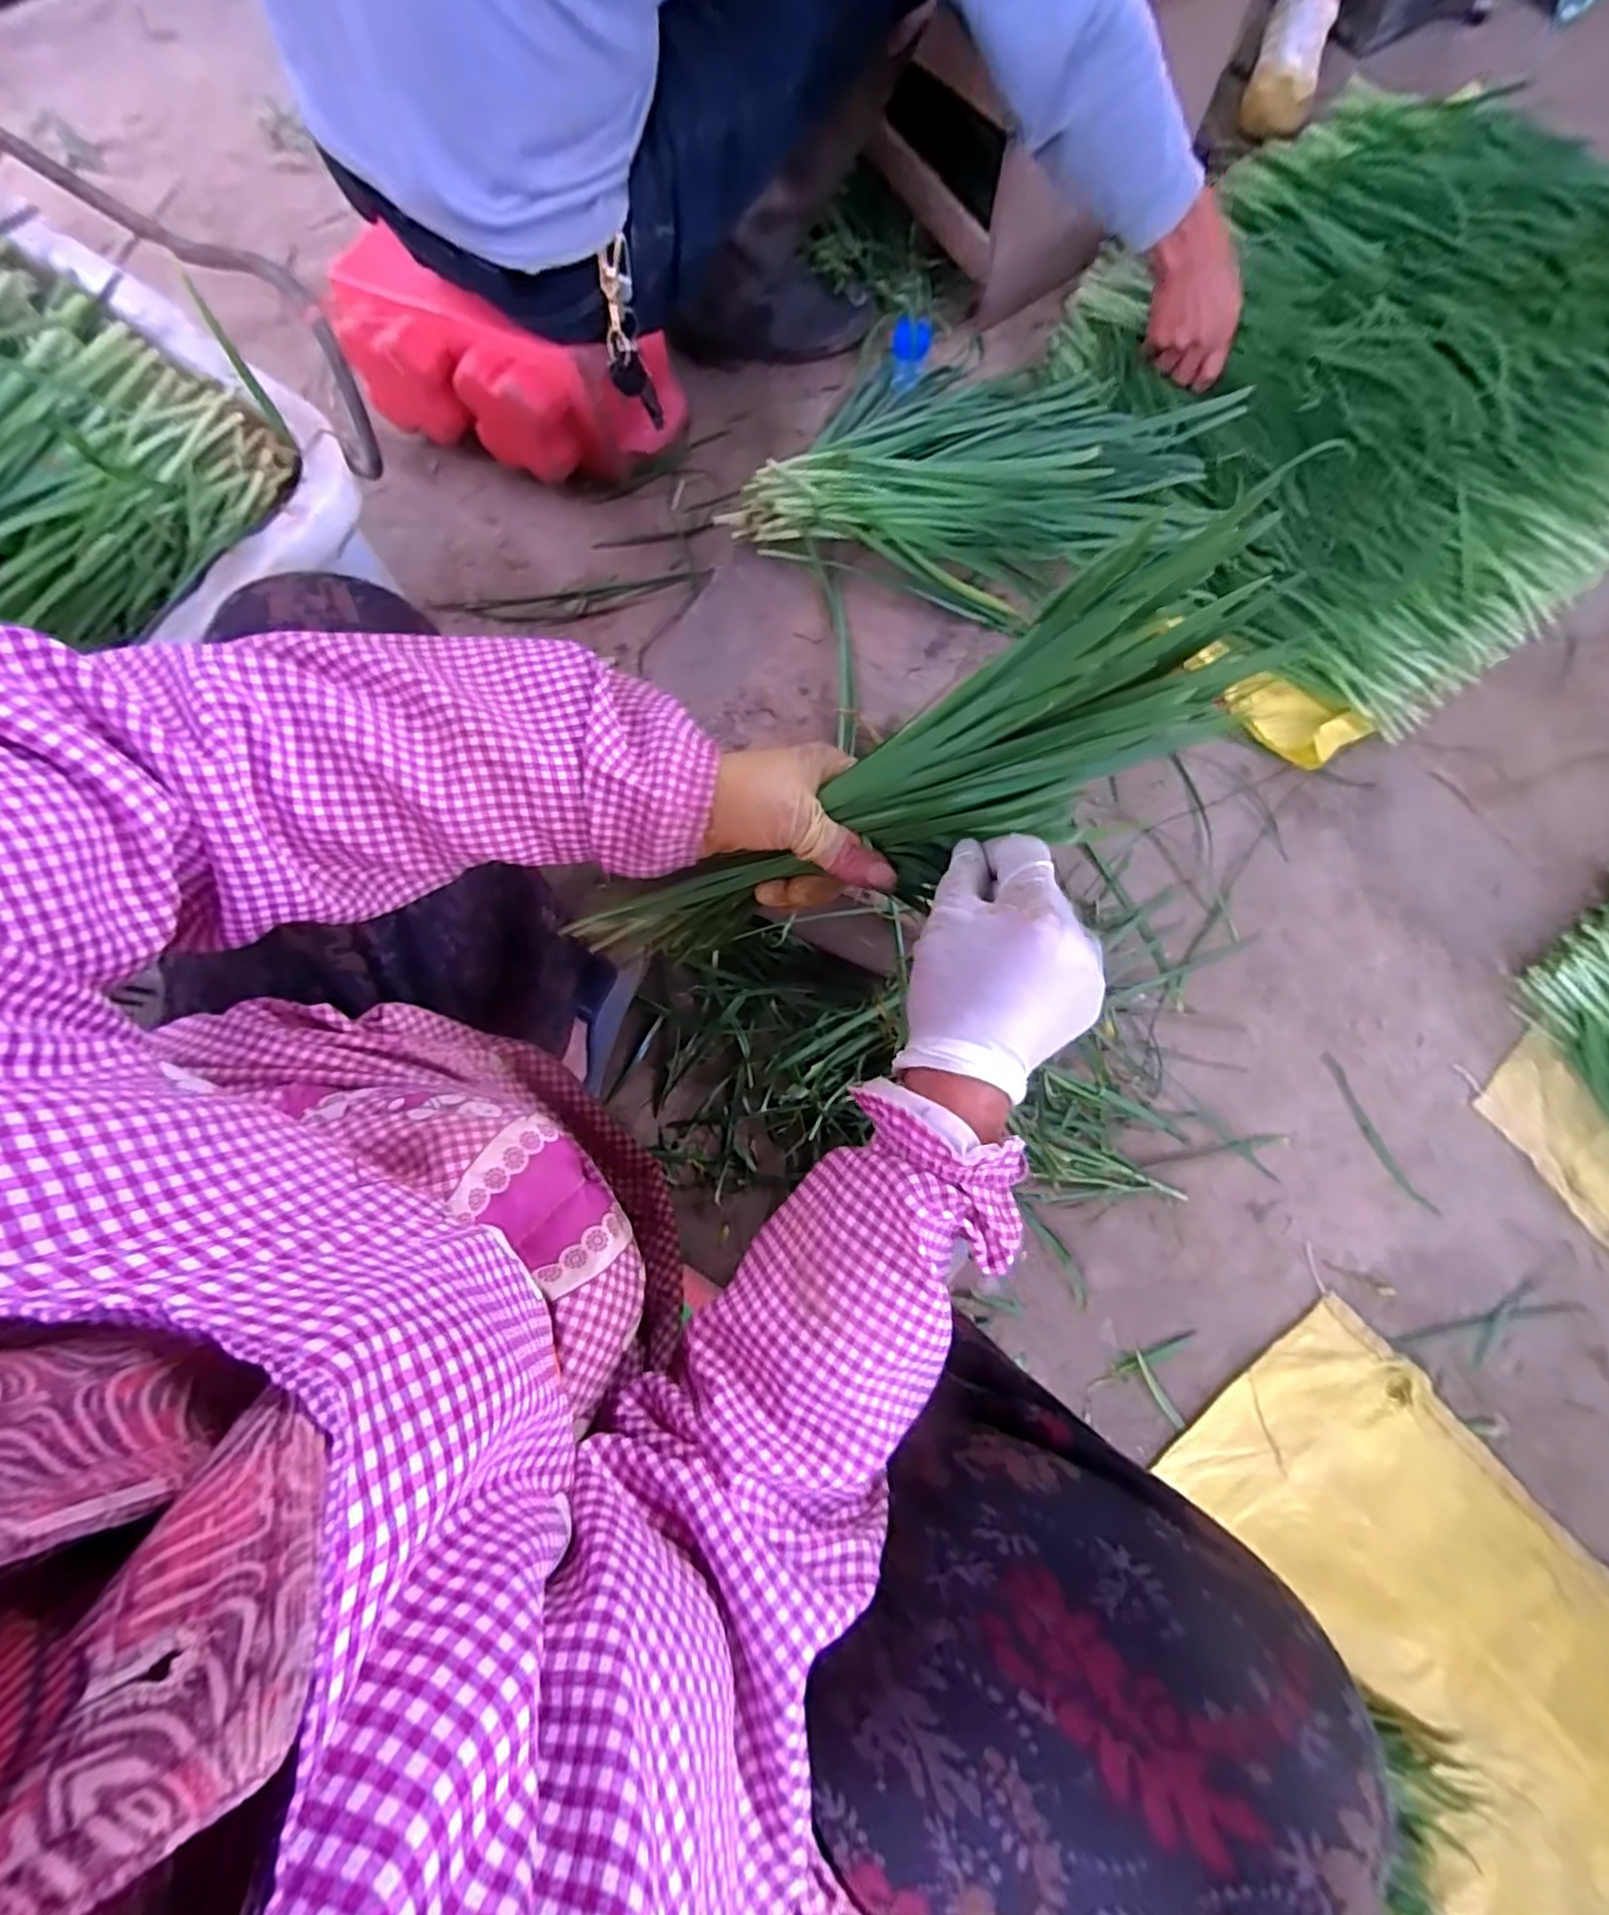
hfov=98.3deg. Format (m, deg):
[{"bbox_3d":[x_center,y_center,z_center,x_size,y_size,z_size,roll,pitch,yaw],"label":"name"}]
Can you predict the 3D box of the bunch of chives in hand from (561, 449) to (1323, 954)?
[{"bbox_3d":[0.031,-0.050,0.340,0.334,0.099,0.068,-24,74,33],"label":"bunch of chives in hand"}]

